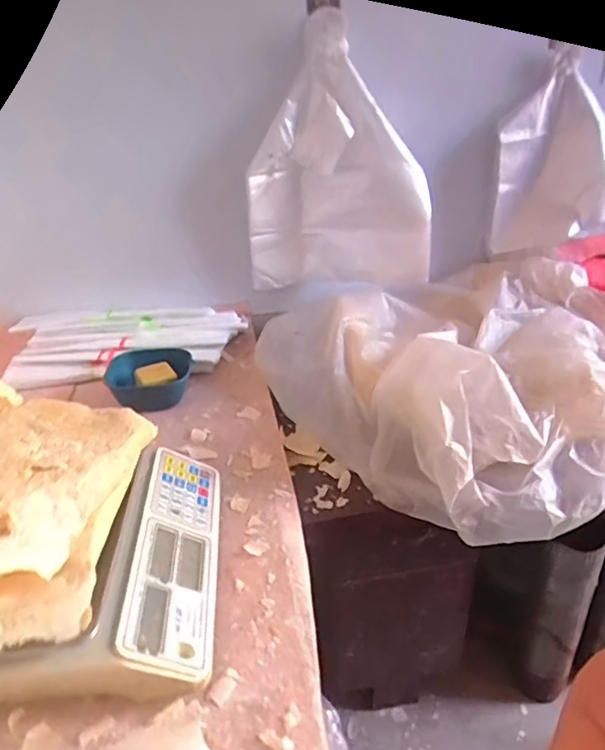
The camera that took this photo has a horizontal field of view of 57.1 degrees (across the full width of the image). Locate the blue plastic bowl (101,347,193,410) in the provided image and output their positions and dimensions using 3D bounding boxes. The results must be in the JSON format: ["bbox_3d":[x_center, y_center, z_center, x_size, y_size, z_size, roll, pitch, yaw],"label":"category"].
[{"bbox_3d":[-0.283,0.011,1.039,0.153,0.066,0.150,-3,29,2],"label":"blue plastic bowl"}]

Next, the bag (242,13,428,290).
[{"bbox_3d":[0.071,-0.430,1.159,0.370,0.505,0.088,-4,29,0],"label":"bag"}]

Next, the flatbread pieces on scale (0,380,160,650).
[{"bbox_3d":[-0.272,0.101,0.543,0.177,0.104,0.300,-3,29,1],"label":"flatbread pieces on scale"}]

